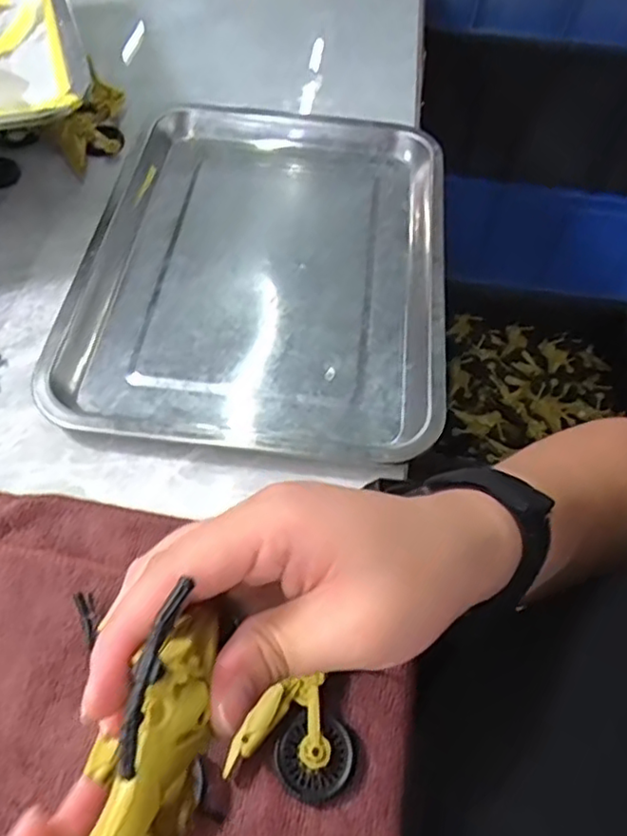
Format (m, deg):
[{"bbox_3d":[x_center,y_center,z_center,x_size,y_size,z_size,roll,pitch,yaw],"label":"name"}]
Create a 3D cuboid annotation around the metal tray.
[{"bbox_3d":[-0.032,-0.123,0.491,0.263,0.030,0.339,7,56,1],"label":"metal tray"}]

